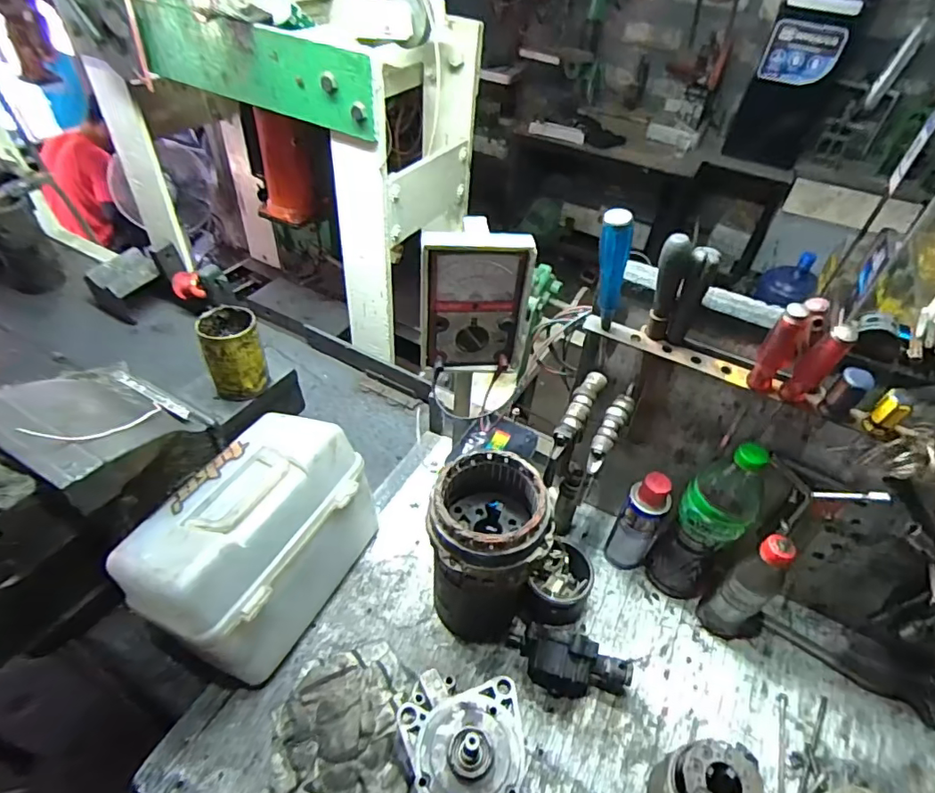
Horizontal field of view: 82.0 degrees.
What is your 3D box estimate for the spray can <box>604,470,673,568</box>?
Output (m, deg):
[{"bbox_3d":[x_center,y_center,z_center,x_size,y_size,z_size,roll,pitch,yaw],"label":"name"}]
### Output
[{"bbox_3d":[0.226,0.167,0.707,0.054,0.167,0.045,33,51,24],"label":"spray can"}]

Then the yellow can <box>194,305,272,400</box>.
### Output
[{"bbox_3d":[-0.332,-0.061,0.770,0.077,0.109,0.080,-18,50,-22],"label":"yellow can"}]

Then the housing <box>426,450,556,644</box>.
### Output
[{"bbox_3d":[0.020,0.180,0.633,0.126,0.225,0.126,-1,45,-7],"label":"housing"}]

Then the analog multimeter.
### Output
[{"bbox_3d":[0.007,-0.107,0.625,0.121,0.171,0.039,-2,46,-7],"label":"analog multimeter"}]

